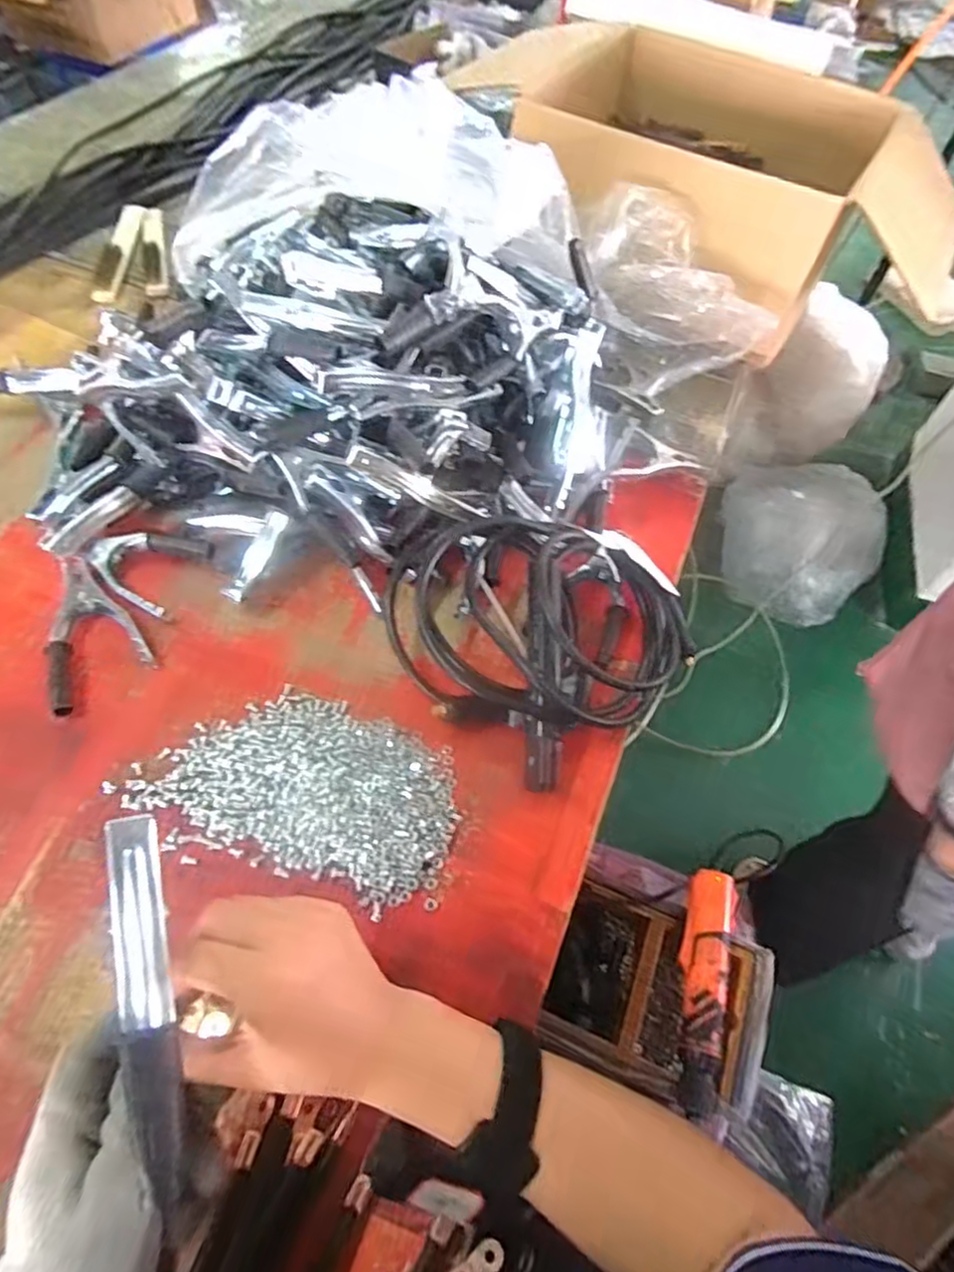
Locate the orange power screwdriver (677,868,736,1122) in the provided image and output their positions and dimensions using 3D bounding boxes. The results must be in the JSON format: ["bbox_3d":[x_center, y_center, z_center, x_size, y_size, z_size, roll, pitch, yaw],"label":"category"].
[{"bbox_3d":[0.242,0.369,0.699,0.057,0.042,0.234,13,57,3],"label":"orange power screwdriver"}]

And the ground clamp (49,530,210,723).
[{"bbox_3d":[-0.326,-0.019,0.581,0.117,0.034,0.184,16,59,6],"label":"ground clamp"}]

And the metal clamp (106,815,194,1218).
[{"bbox_3d":[-0.139,0.152,0.279,0.021,0.015,0.150,-15,67,-13],"label":"metal clamp"}]

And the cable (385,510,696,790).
[{"bbox_3d":[0.055,-0.021,0.586,0.240,0.077,0.235,2,58,-3],"label":"cable"}]

